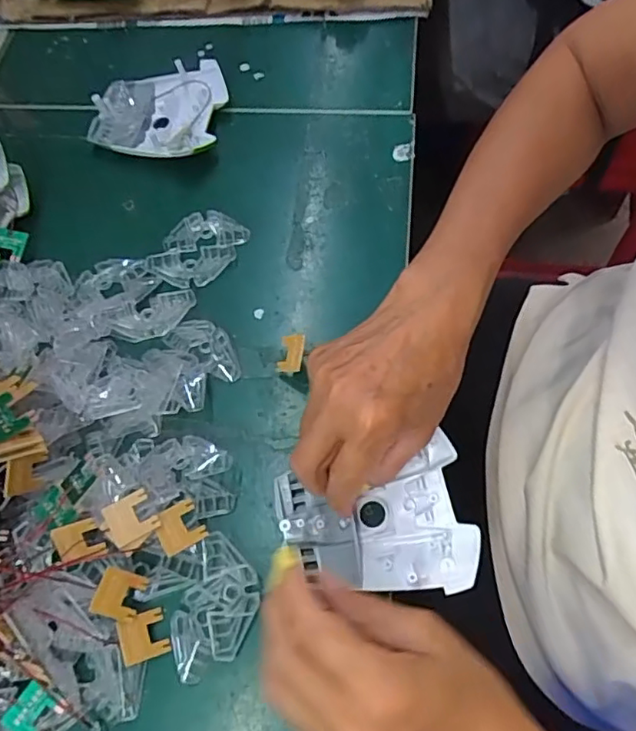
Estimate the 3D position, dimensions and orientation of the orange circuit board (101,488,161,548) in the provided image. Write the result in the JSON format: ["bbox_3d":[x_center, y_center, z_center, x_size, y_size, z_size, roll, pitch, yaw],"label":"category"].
[{"bbox_3d":[-0.106,0.086,0.323,0.025,0.004,0.027,-27,65,-18],"label":"orange circuit board"}]

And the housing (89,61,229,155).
[{"bbox_3d":[-0.138,-0.216,0.487,0.116,0.024,0.092,-2,65,3],"label":"housing"}]

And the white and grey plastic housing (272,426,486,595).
[{"bbox_3d":[0.035,0.094,0.332,0.107,0.020,0.083,-13,65,-4],"label":"white and grey plastic housing"}]

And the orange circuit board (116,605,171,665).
[{"bbox_3d":[-0.099,0.153,0.322,0.026,0.004,0.025,-4,59,-37],"label":"orange circuit board"}]

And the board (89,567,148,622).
[{"bbox_3d":[-0.113,0.130,0.322,0.025,0.004,0.024,25,61,-19],"label":"board"}]

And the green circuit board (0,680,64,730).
[{"bbox_3d":[-0.153,0.186,0.305,0.026,0.006,0.023,27,53,12],"label":"green circuit board"}]

